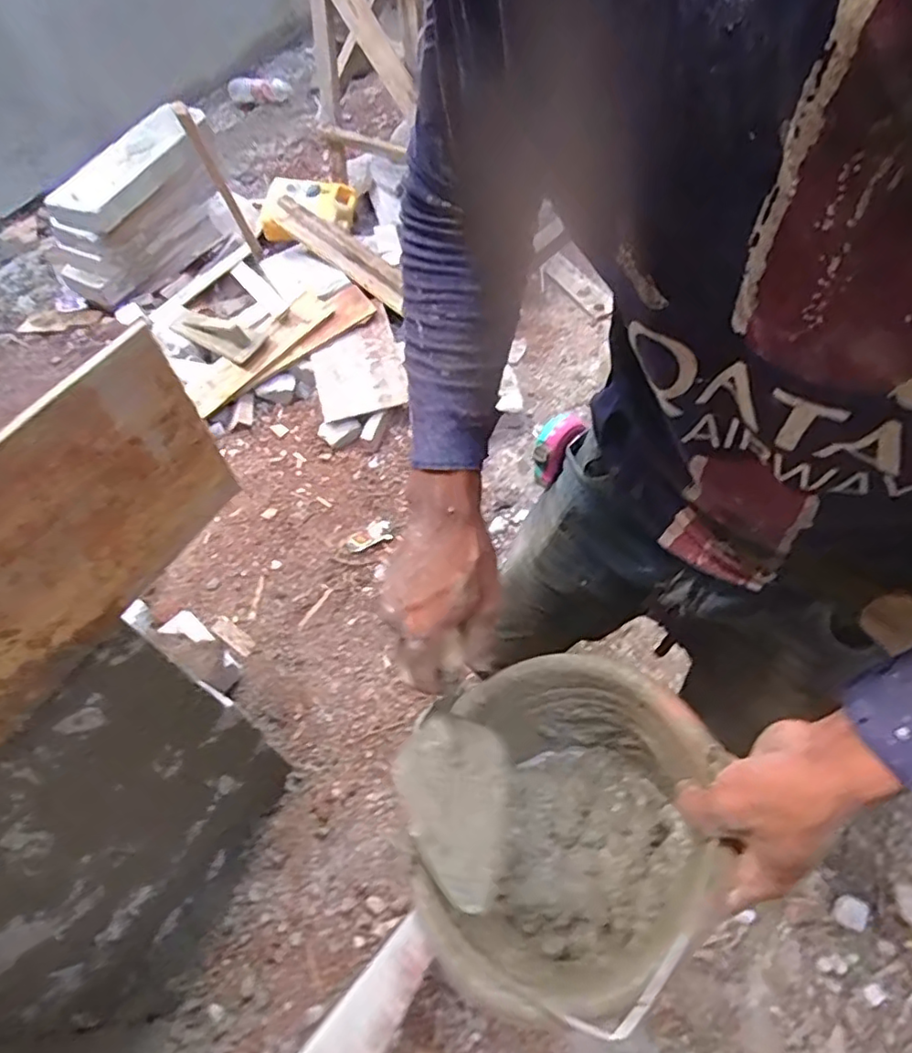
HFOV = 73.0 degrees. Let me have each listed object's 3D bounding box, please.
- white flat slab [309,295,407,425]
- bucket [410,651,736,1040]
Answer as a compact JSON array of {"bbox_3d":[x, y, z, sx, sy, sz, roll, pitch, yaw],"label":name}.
[{"bbox_3d":[-0.277,-0.455,1.733,0.237,0.034,0.349,-16,60,-3],"label":"white flat slab"},{"bbox_3d":[0.076,0.226,0.490,0.237,0.172,0.219,-2,56,3],"label":"bucket"}]

